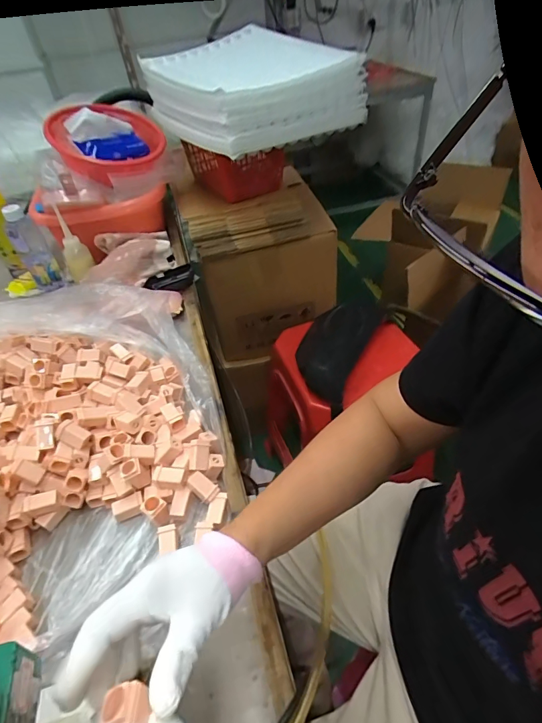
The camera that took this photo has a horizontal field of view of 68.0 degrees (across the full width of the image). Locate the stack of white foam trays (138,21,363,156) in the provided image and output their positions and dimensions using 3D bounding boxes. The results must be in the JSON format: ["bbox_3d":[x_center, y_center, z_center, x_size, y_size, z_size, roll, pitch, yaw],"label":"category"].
[{"bbox_3d":[-0.053,-0.541,0.808,0.328,0.109,0.370,-26,47,-19],"label":"stack of white foam trays"}]

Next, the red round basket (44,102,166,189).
[{"bbox_3d":[-0.327,-0.453,0.817,0.202,0.104,0.220,-17,45,-10],"label":"red round basket"}]

